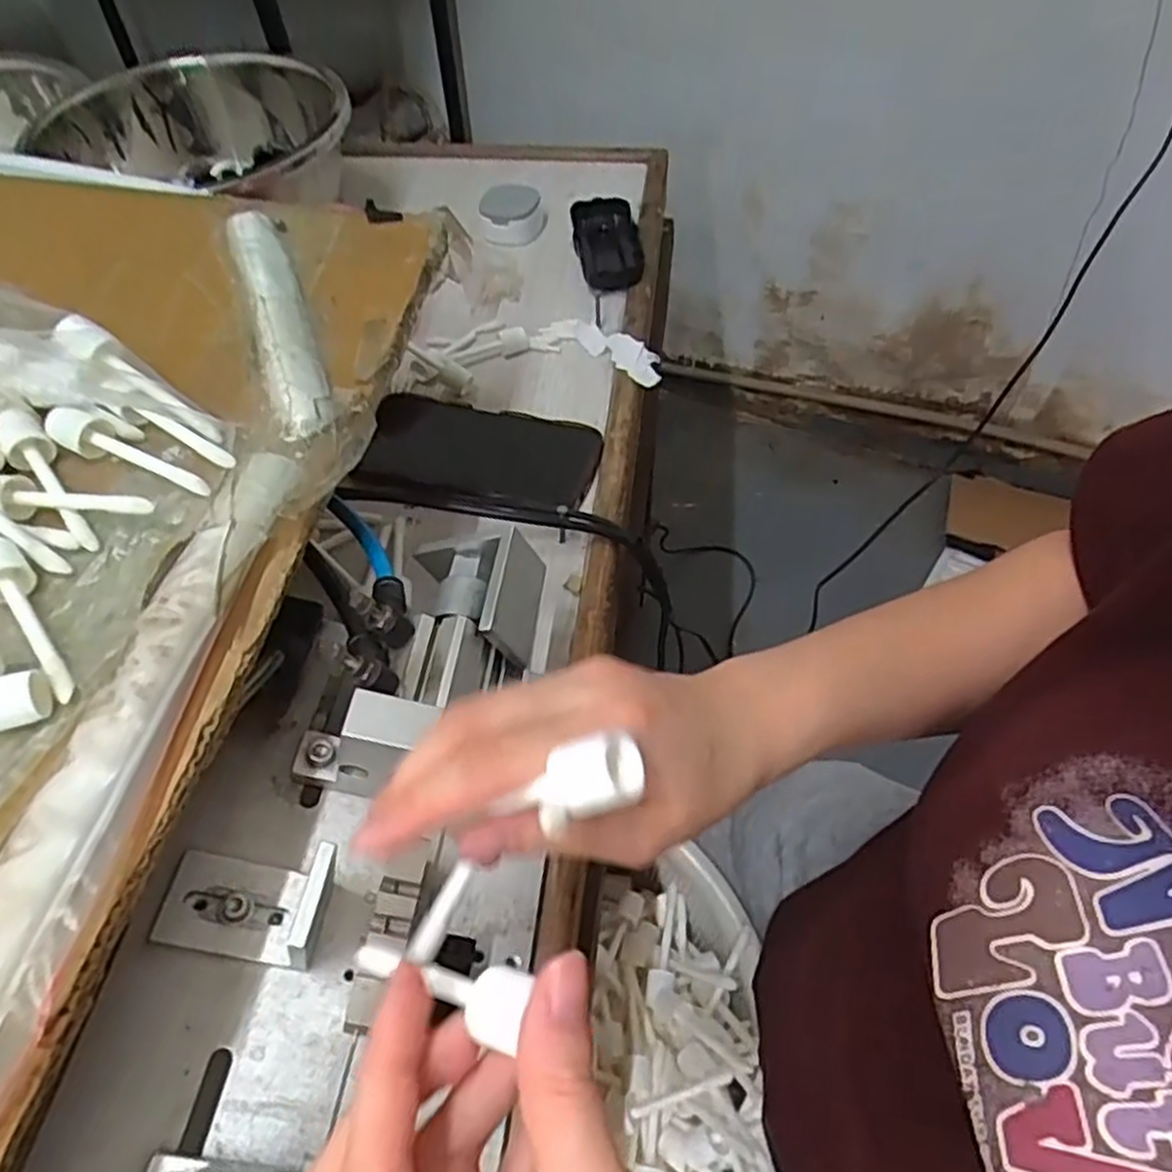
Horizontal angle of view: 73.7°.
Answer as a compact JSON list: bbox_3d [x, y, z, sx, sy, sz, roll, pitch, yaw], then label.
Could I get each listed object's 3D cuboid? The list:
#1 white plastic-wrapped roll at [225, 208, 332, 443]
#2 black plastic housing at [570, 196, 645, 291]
[{"bbox_3d":[-0.153,-0.134,0.389,0.026,0.017,0.172,-19,56,-12],"label":"white plastic-wrapped roll"},{"bbox_3d":[0.018,-0.300,0.679,0.056,0.020,0.115,-4,54,-1],"label":"black plastic housing"}]

